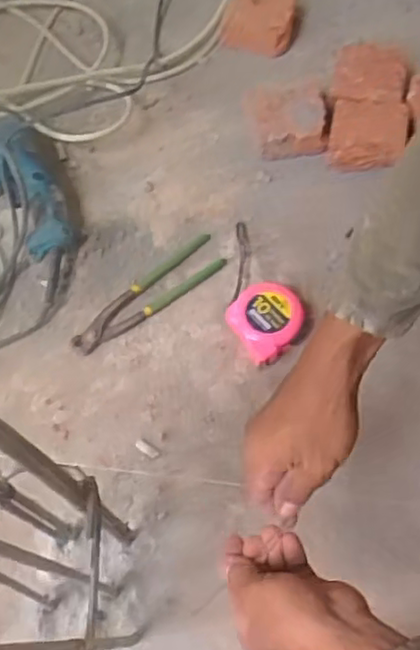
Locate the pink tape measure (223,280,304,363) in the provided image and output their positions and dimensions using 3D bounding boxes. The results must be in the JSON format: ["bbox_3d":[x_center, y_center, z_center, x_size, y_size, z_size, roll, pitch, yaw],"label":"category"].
[{"bbox_3d":[0.072,-0.006,0.819,0.080,0.043,0.085,-30,69,-16],"label":"pink tape measure"}]

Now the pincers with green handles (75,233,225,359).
[{"bbox_3d":[-0.079,-0.040,0.849,0.225,0.013,0.056,-35,71,-18],"label":"pincers with green handles"}]

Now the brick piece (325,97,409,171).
[{"bbox_3d":[0.217,-0.260,0.940,0.104,0.051,0.096,9,64,1],"label":"brick piece"}]

